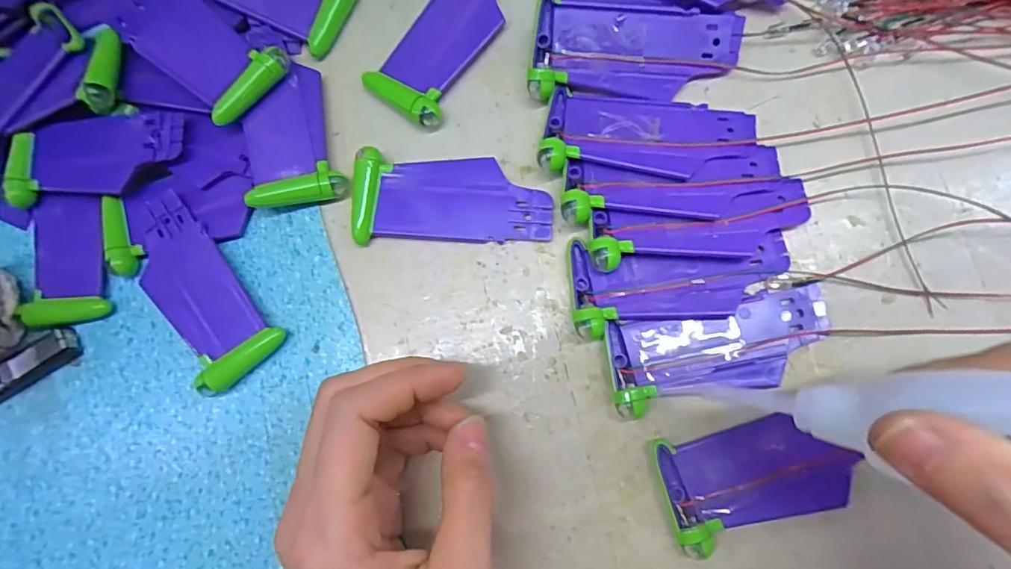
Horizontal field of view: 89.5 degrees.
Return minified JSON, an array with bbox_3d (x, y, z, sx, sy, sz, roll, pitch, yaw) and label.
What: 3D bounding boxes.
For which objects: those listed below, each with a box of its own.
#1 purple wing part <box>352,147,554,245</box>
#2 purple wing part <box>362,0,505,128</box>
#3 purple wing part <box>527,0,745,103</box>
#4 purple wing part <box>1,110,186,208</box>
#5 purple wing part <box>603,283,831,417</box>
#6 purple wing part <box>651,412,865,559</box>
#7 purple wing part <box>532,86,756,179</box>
[{"bbox_3d":[-0.024,-0.039,0.231,0.088,0.010,0.039,2,81,6],"label":"purple wing part"},{"bbox_3d":[-0.027,-0.120,0.243,0.039,0.010,0.088,32,86,10],"label":"purple wing part"},{"bbox_3d":[0.058,-0.103,0.228,0.091,0.015,0.038,4,94,2],"label":"purple wing part"},{"bbox_3d":[-0.196,-0.061,0.242,0.089,0.011,0.038,-4,81,5],"label":"purple wing part"},{"bbox_3d":[0.088,0.026,0.209,0.090,0.008,0.036,-11,80,4],"label":"purple wing part"},{"bbox_3d":[0.098,0.075,0.200,0.071,0.009,0.040,-15,80,4],"label":"purple wing part"},{"bbox_3d":[0.062,-0.065,0.222,0.088,0.010,0.037,7,82,7],"label":"purple wing part"}]

